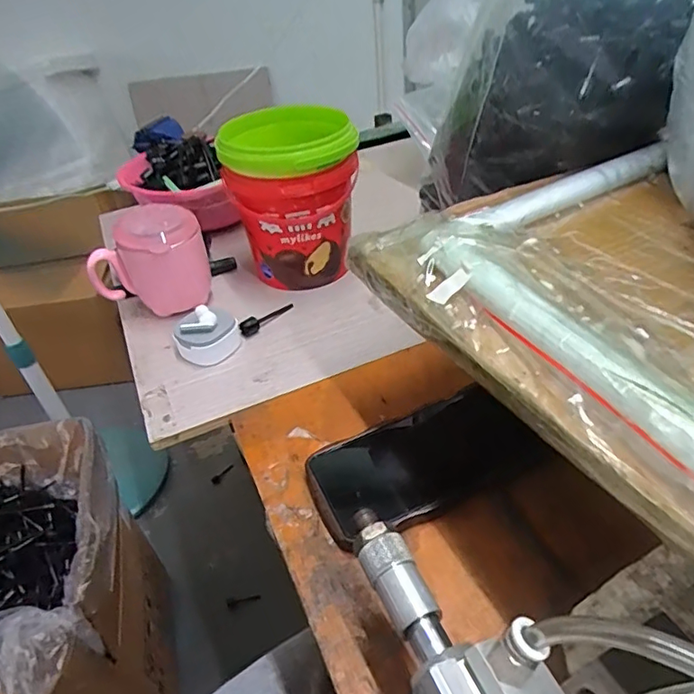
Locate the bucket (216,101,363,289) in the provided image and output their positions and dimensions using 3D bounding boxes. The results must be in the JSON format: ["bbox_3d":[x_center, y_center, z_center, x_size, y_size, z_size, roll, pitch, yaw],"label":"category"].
[{"bbox_3d":[-0.055,-0.154,0.570,0.129,0.158,0.134,-11,39,-5],"label":"bucket"}]

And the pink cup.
[{"bbox_3d":[-0.198,-0.092,0.552,0.112,0.104,0.092,-7,39,-1],"label":"pink cup"}]

